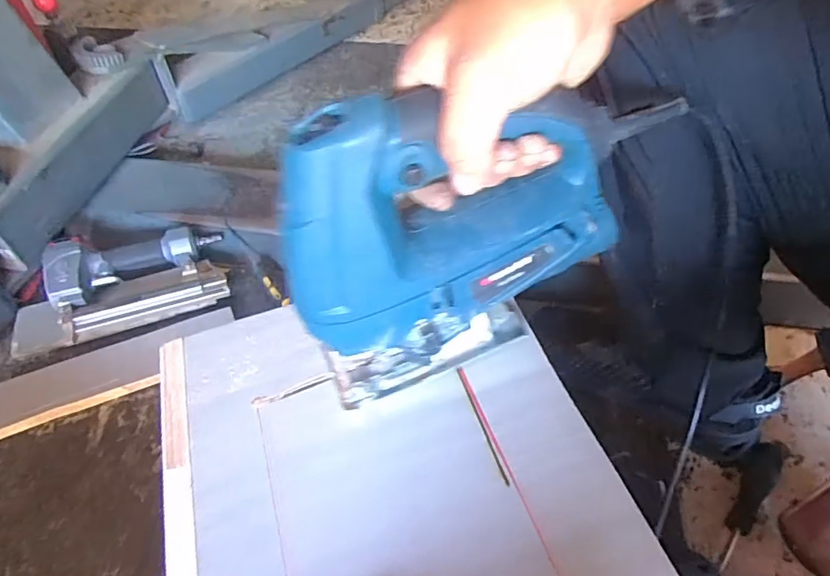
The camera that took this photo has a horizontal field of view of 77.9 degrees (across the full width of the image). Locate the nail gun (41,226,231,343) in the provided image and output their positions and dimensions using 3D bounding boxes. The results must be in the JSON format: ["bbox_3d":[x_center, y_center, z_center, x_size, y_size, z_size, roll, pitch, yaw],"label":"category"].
[{"bbox_3d":[-0.383,-0.021,0.714,0.218,0.061,0.153,-22,53,-16],"label":"nail gun"}]

